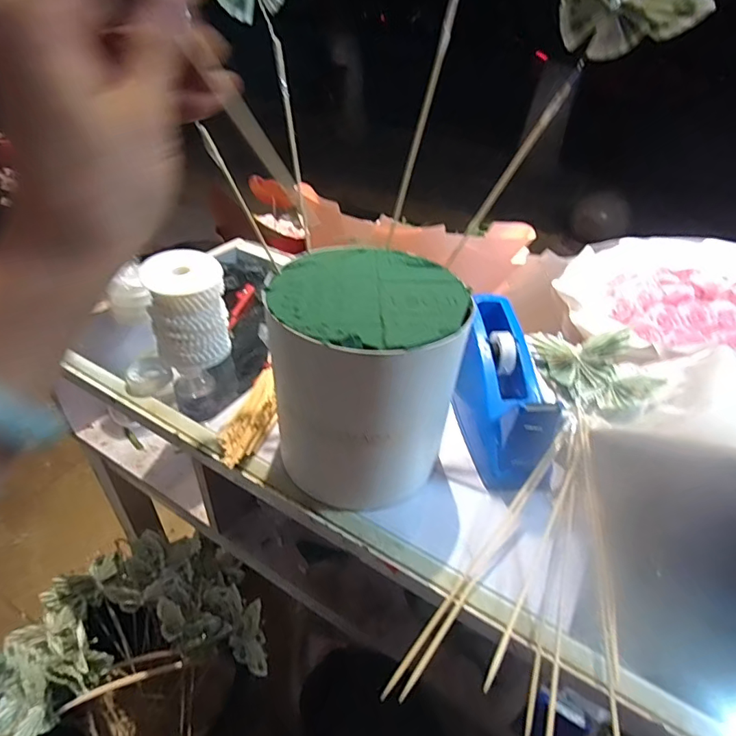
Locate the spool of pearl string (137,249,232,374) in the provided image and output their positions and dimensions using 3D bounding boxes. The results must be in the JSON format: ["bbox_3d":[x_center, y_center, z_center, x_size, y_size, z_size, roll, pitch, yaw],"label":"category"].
[{"bbox_3d":[-0.220,-0.071,0.585,0.088,0.125,0.081,-16,44,-23],"label":"spool of pearl string"}]

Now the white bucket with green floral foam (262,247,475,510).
[{"bbox_3d":[-0.006,0.011,0.452,0.154,0.192,0.156,3,40,-2],"label":"white bucket with green floral foam"}]

